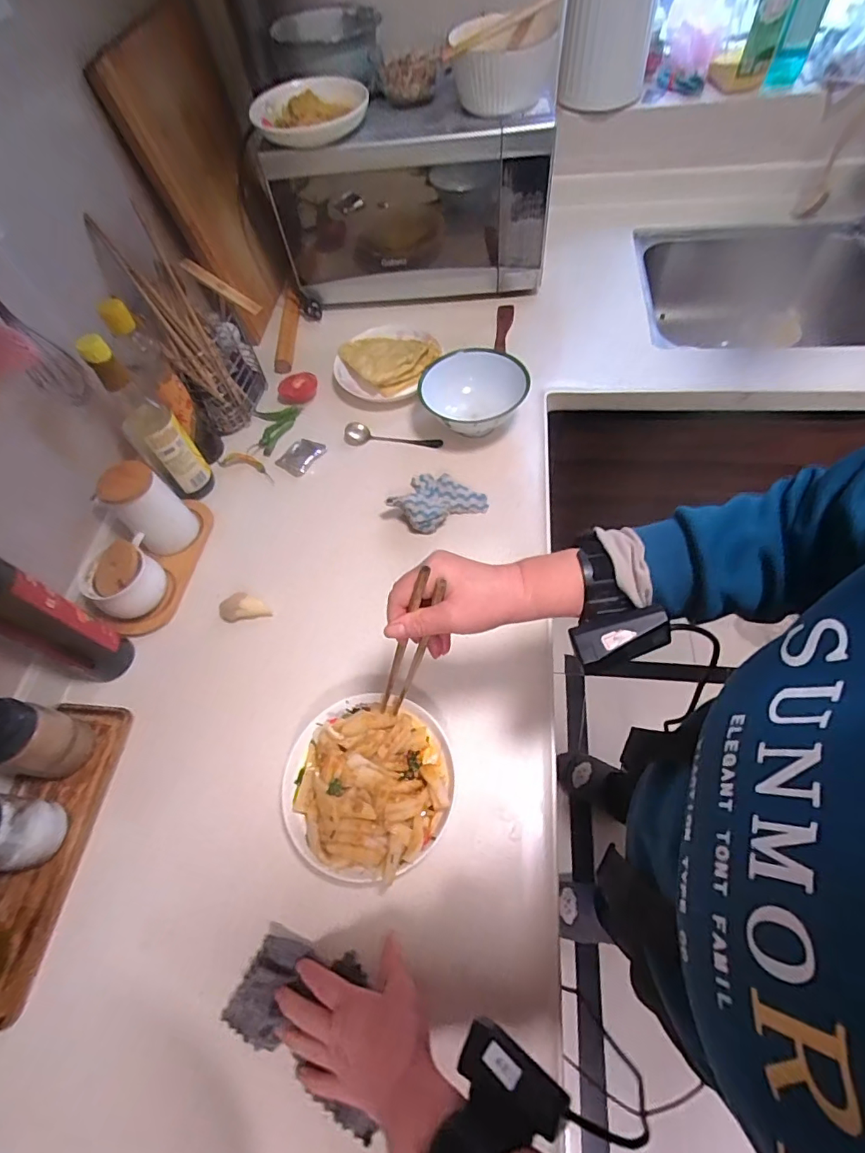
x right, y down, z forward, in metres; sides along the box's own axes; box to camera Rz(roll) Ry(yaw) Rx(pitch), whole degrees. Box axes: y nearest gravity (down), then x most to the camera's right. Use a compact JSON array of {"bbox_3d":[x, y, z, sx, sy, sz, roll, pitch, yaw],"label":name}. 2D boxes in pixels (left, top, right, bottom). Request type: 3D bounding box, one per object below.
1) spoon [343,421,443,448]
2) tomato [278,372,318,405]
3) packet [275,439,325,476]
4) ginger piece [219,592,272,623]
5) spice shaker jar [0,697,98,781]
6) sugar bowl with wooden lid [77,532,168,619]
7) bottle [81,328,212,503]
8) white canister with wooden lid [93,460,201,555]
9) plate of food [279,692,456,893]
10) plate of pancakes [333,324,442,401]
[{"bbox_3d":[-0.062,-0.221,0.786,0.156,0.011,0.042,6,60,10],"label":"spoon"},{"bbox_3d":[-0.230,-0.324,0.848,0.067,0.036,0.050,-15,60,-3],"label":"tomato"},{"bbox_3d":[-0.205,-0.190,0.782,0.055,0.011,0.069,32,67,23],"label":"packet"},{"bbox_3d":[-0.244,0.039,0.649,0.067,0.030,0.033,-5,59,4],"label":"ginger piece"},{"bbox_3d":[-0.418,0.162,0.509,0.057,0.150,0.067,7,61,9],"label":"spice shaker jar"},{"bbox_3d":[-0.392,0.011,0.645,0.086,0.077,0.087,-24,59,-8],"label":"sugar bowl with wooden lid"},{"bbox_3d":[-0.379,-0.205,0.670,0.068,0.246,0.069,-37,64,-15],"label":"bottle"},{"bbox_3d":[-0.370,-0.087,0.665,0.076,0.116,0.073,-3,59,5],"label":"white canister with wooden lid"},{"bbox_3d":[-0.065,0.210,0.513,0.167,0.062,0.167,-3,59,5],"label":"plate of food"},{"bbox_3d":[-0.079,-0.366,0.857,0.158,0.043,0.177,28,66,21],"label":"plate of pancakes"}]

